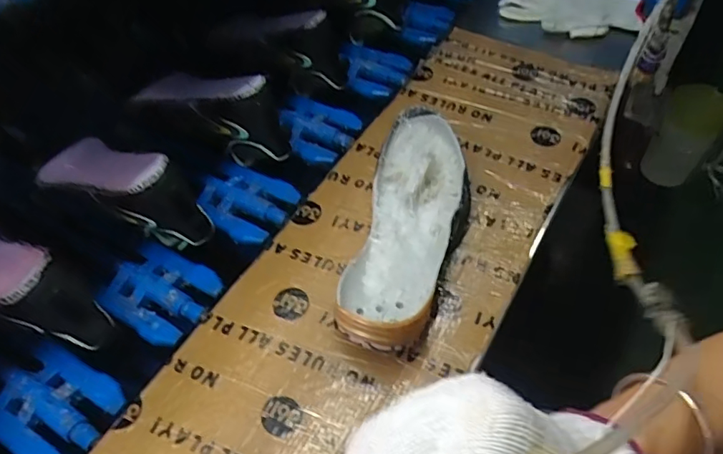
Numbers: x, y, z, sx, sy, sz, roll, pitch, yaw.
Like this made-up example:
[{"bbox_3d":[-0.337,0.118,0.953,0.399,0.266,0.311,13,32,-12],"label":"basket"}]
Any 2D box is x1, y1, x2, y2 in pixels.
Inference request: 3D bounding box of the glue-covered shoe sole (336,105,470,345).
[{"bbox_3d":[0.048,0.003,0.500,0.096,0.059,0.253,11,56,9],"label":"glue-covered shoe sole"}]

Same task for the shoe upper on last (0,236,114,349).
[{"bbox_3d":[-0.336,0.044,0.492,0.215,0.079,0.073,25,59,19],"label":"shoe upper on last"}]

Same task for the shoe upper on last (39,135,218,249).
[{"bbox_3d":[-0.258,-0.033,0.582,0.204,0.094,0.076,14,53,34],"label":"shoe upper on last"}]

